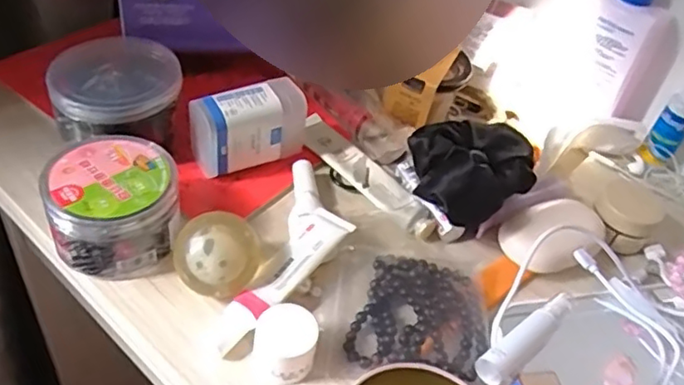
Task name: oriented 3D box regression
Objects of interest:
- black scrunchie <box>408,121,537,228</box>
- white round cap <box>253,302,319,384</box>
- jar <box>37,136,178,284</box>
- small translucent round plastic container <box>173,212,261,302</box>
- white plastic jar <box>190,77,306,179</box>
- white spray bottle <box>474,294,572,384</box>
[{"bbox_3d":[0.106,-0.023,0.468,0.110,0.066,0.077,-14,49,-25],"label":"black scrunchie"},{"bbox_3d":[-0.033,0.092,0.367,0.033,0.034,0.037,-16,50,-26],"label":"white round cap"},{"bbox_3d":[-0.151,0.010,0.407,0.078,0.065,0.077,6,44,-6],"label":"jar"},{"bbox_3d":[-0.082,0.042,0.392,0.053,0.052,0.023,-28,16,-3],"label":"small translucent round plastic container"},{"bbox_3d":[-0.071,-0.050,0.476,0.090,0.063,0.033,-18,51,-27],"label":"white plastic jar"},{"bbox_3d":[0.120,0.097,0.390,0.091,0.025,0.019,-26,55,-33],"label":"white spray bottle"}]

